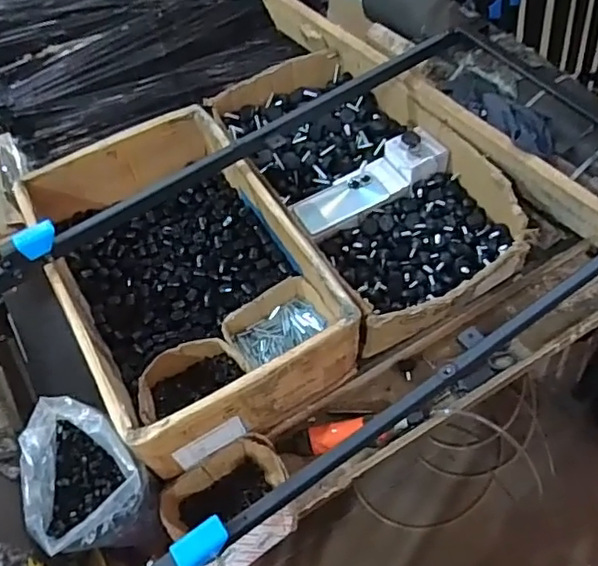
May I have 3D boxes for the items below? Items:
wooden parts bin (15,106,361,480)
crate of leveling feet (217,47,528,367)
[{"bbox_3d":[-0.181,-0.018,0.935,0.338,0.160,0.528,-29,60,-13],"label":"wooden parts bin"},{"bbox_3d":[0.109,-0.190,1.032,0.339,0.097,0.601,-27,59,-12],"label":"crate of leveling feet"}]

